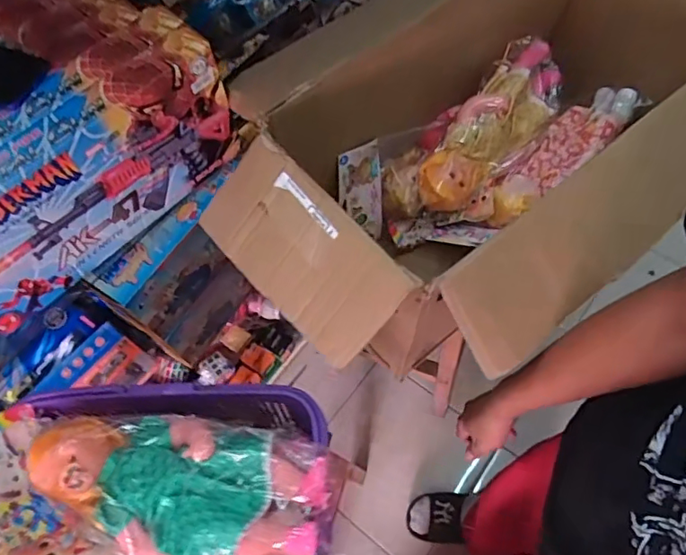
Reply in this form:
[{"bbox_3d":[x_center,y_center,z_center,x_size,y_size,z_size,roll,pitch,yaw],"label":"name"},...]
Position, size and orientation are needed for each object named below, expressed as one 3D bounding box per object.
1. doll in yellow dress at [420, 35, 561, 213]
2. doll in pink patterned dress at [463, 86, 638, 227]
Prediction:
[{"bbox_3d":[0.245,-0.240,0.867,0.107,0.096,0.319,39,82,21],"label":"doll in yellow dress"},{"bbox_3d":[0.360,-0.200,0.884,0.343,0.073,0.102,-38,66,-18],"label":"doll in pink patterned dress"}]

